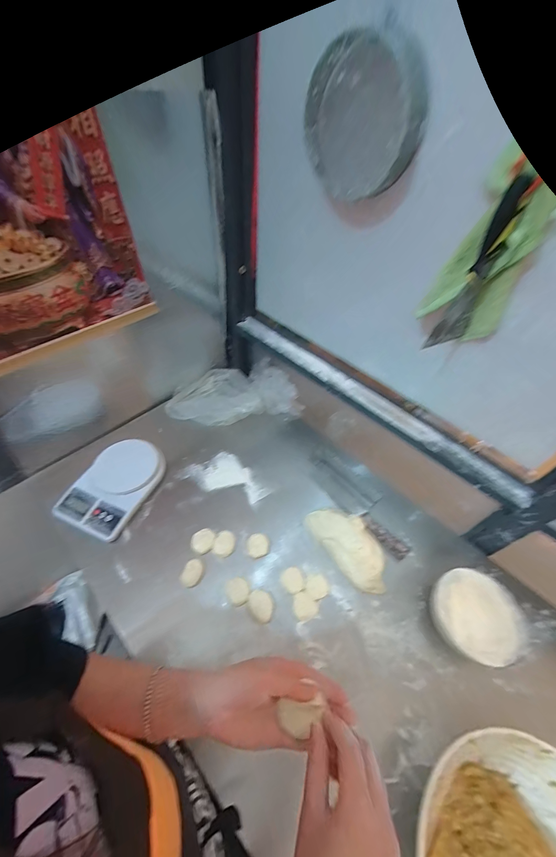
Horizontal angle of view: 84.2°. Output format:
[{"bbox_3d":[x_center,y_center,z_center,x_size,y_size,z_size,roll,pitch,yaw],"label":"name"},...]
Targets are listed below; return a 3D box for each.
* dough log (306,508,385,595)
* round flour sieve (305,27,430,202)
[{"bbox_3d":[0.147,0.230,0.617,0.093,0.047,0.191,-26,58,-23],"label":"dough log"},{"bbox_3d":[0.116,-0.420,0.426,0.160,0.152,0.053,38,58,24],"label":"round flour sieve"}]

